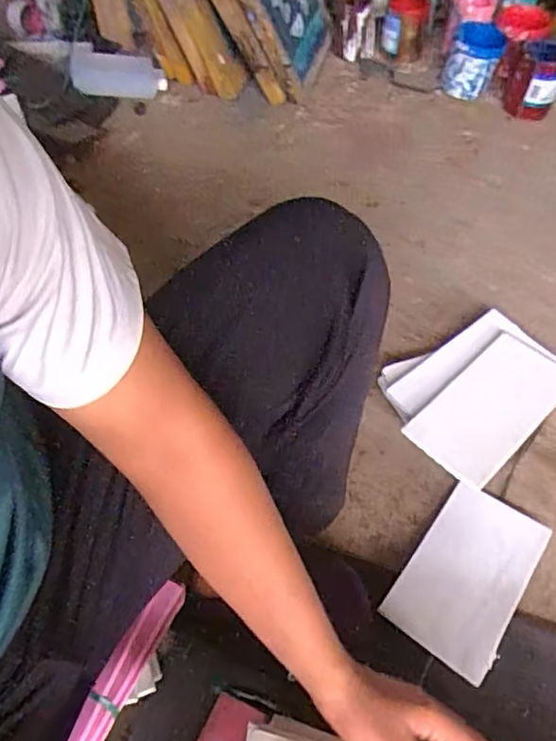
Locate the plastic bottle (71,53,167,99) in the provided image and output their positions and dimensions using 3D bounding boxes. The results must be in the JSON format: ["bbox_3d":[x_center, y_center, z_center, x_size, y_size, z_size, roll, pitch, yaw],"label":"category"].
[{"bbox_3d":[-0.389,-0.721,1.386,0.234,0.068,0.088,8,57,6],"label":"plastic bottle"}]

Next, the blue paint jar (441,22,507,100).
[{"bbox_3d":[0.473,-0.746,1.378,0.118,0.135,0.126,0,56,1],"label":"blue paint jar"}]

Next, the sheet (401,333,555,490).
[{"bbox_3d":[0.334,0.054,0.884,0.265,0.023,0.139,-38,63,-22],"label":"sheet"}]

